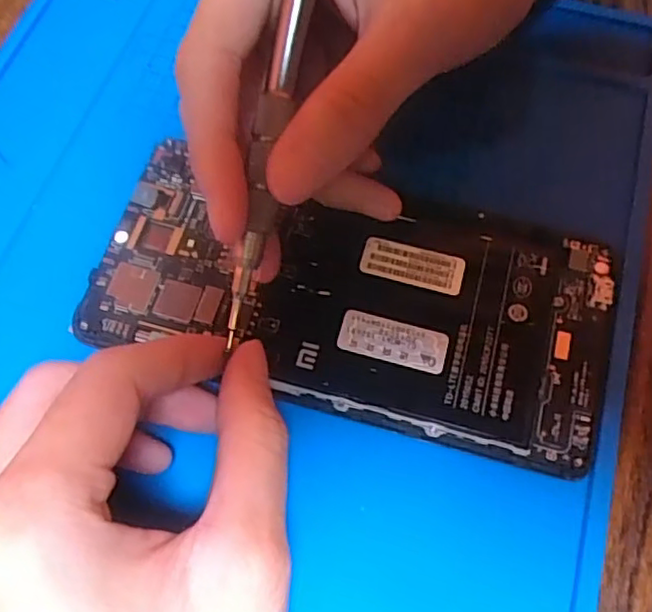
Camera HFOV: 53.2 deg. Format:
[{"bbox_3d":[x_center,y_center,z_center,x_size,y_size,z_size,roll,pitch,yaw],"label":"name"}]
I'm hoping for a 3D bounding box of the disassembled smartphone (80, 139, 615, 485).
[{"bbox_3d":[0.007,-0.003,0.190,0.147,0.005,0.069,14,67,5],"label":"disassembled smartphone"}]

